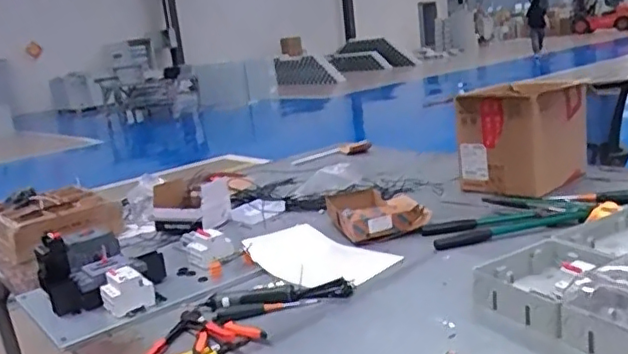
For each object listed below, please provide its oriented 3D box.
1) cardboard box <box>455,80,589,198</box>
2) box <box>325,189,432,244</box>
[{"bbox_3d":[0.589,-0.124,1.634,0.345,0.279,0.227,-17,17,-37],"label":"cardboard box"},{"bbox_3d":[0.151,0.081,1.465,0.218,0.068,0.263,-9,14,-9],"label":"box"}]

